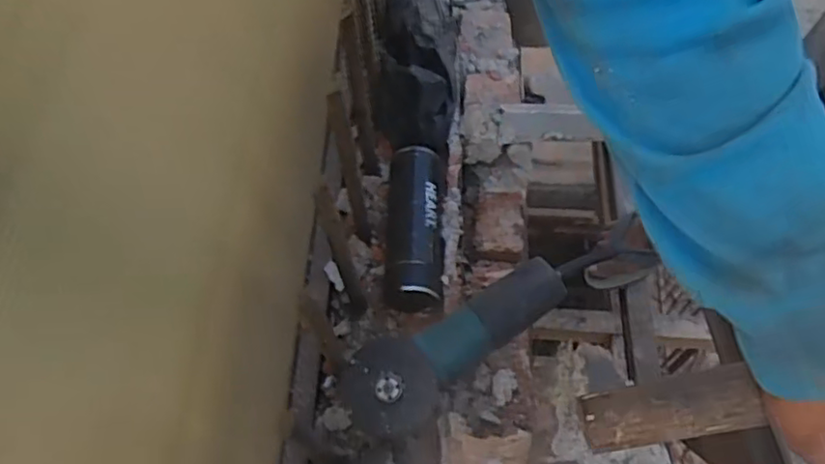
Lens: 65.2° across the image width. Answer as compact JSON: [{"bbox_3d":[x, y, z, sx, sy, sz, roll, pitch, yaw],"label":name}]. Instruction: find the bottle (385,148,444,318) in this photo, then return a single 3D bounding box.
[{"bbox_3d":[0.002,-0.009,0.856,0.083,0.072,0.226,-2,61,3],"label":"bottle"}]

